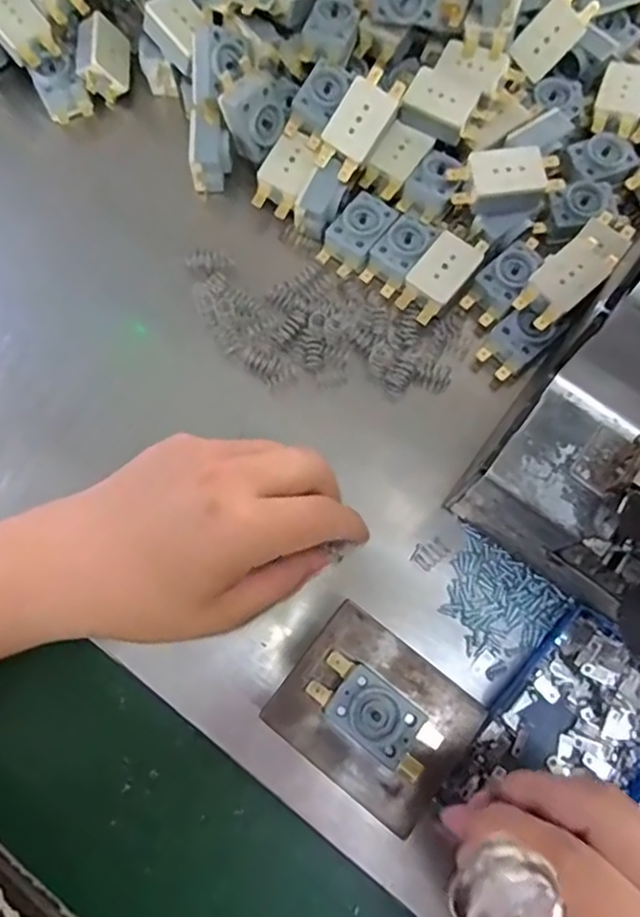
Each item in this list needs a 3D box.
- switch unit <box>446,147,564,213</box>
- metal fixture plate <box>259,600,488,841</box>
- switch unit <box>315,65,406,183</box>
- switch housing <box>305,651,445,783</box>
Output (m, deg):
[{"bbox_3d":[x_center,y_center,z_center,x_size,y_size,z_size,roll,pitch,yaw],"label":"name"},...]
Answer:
[{"bbox_3d":[0.098,-0.147,0.342,0.055,0.027,0.025,-6,75,-1],"label":"switch unit"},{"bbox_3d":[0.024,0.111,0.274,0.078,0.006,0.063,37,78,9],"label":"metal fixture plate"},{"bbox_3d":[0.021,-0.183,0.347,0.028,0.016,0.057,31,105,-10],"label":"switch unit"},{"bbox_3d":[0.023,0.109,0.269,0.057,0.012,0.026,37,78,9],"label":"switch housing"}]

